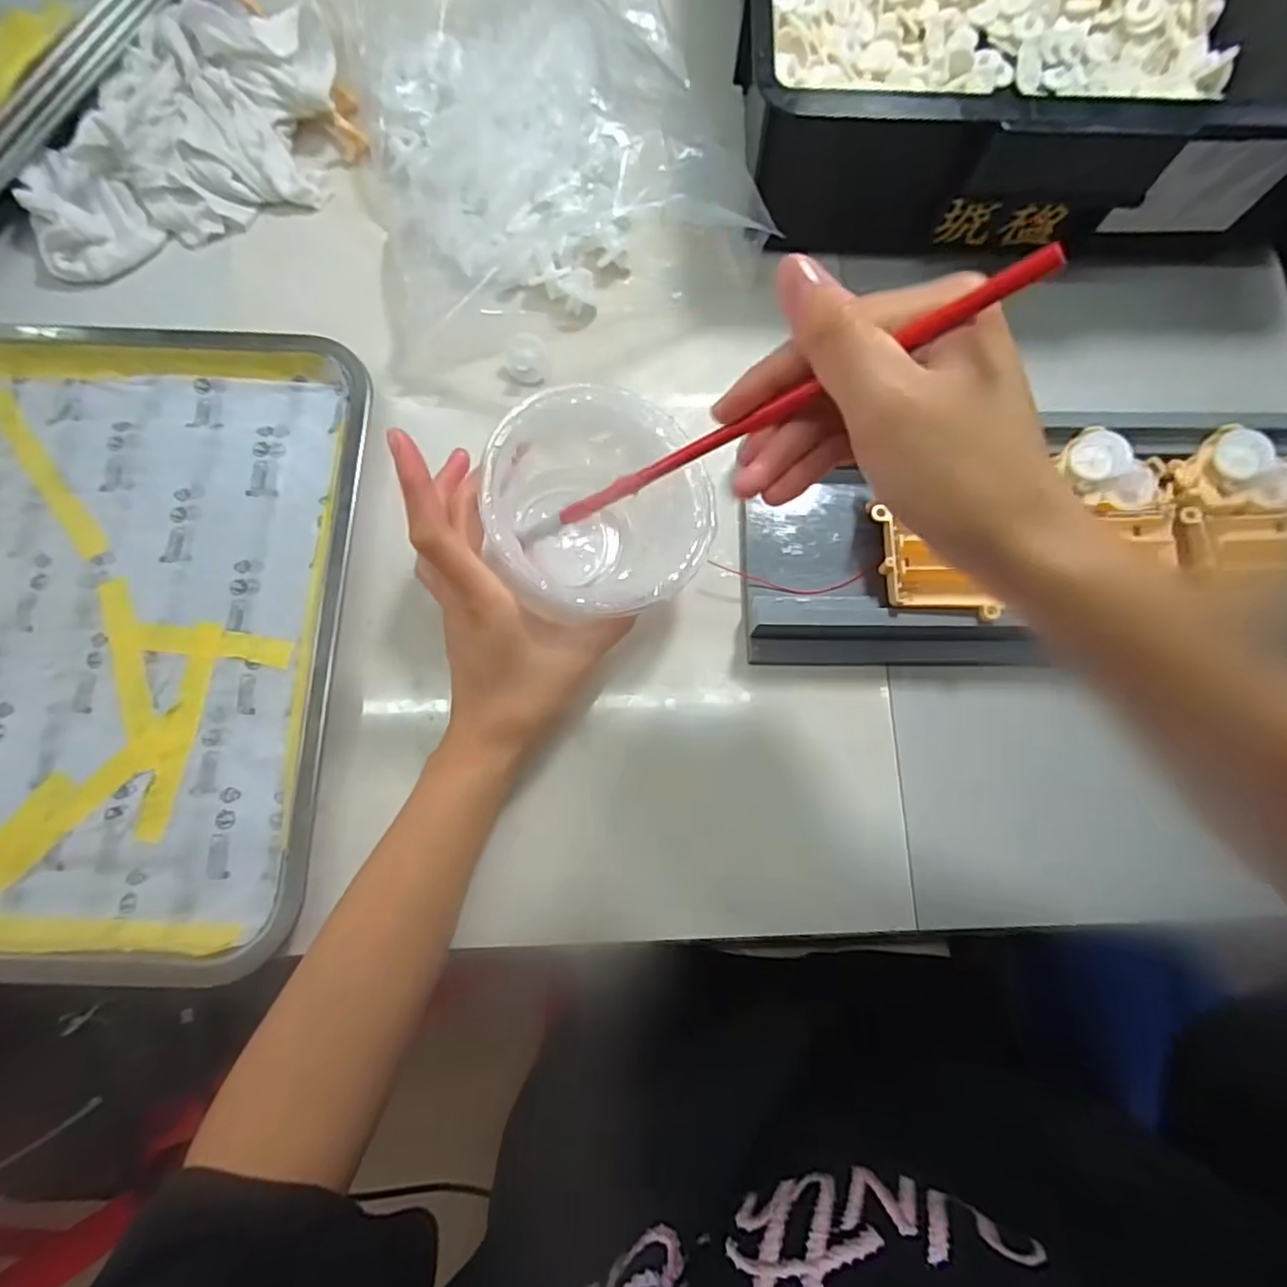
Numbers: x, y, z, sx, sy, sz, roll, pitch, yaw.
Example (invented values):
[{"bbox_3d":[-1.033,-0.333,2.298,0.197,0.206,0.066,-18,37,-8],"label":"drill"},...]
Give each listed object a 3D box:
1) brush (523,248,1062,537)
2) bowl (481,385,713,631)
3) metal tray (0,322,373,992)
[{"bbox_3d":[0.023,-0.077,0.247,0.006,0.244,0.008,5,76,-45],"label":"brush"},{"bbox_3d":[-0.018,-0.068,0.323,0.104,0.080,0.111,0,80,-1],"label":"bowl"},{"bbox_3d":[-0.299,-0.014,0.347,0.264,0.033,0.359,3,80,0],"label":"metal tray"}]

